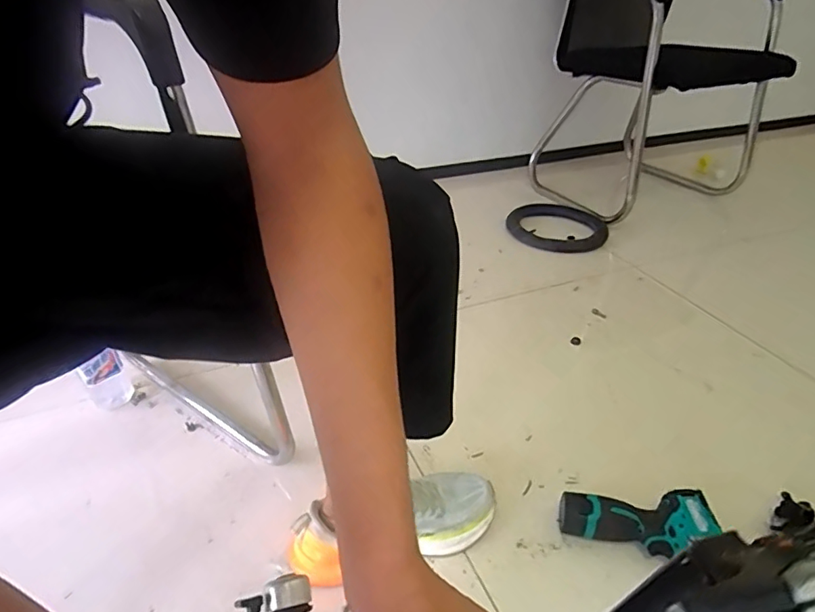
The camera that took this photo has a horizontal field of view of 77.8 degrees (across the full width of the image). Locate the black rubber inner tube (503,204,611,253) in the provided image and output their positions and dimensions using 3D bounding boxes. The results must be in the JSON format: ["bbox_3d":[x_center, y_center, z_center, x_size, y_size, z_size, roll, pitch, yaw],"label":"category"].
[{"bbox_3d":[0.419,-0.235,1.473,0.262,0.035,0.290,-7,35,-12],"label":"black rubber inner tube"}]

